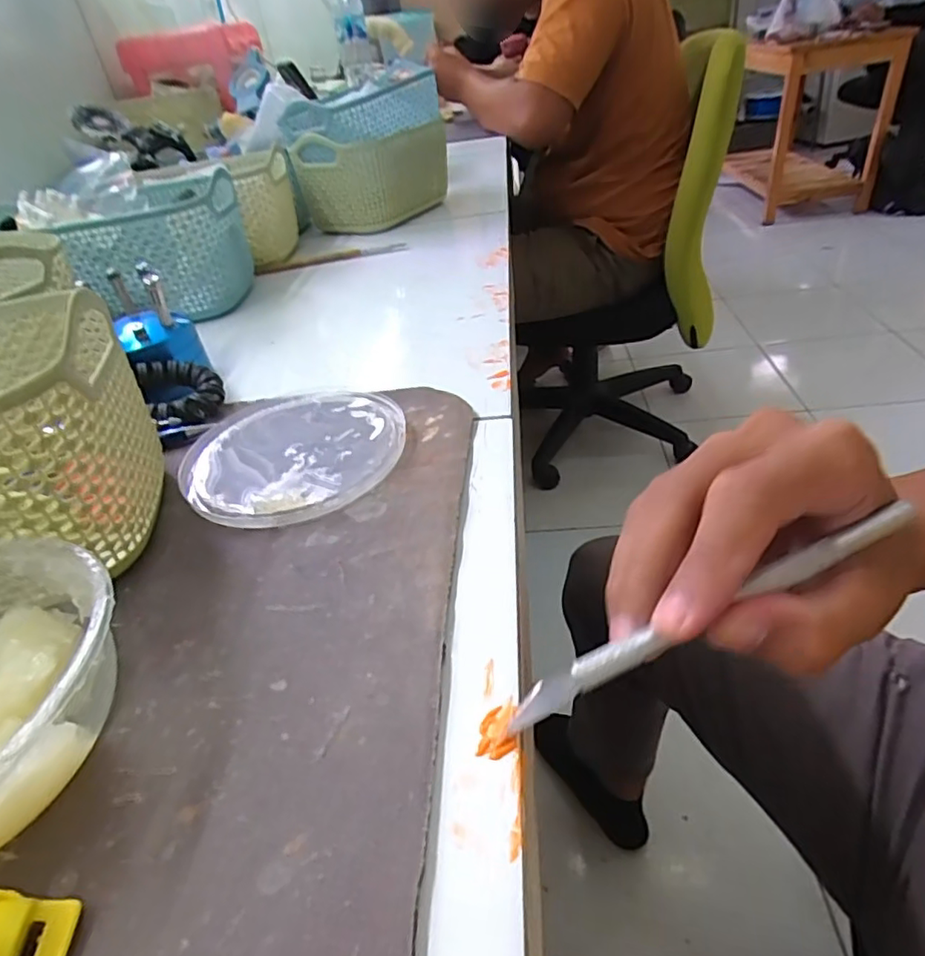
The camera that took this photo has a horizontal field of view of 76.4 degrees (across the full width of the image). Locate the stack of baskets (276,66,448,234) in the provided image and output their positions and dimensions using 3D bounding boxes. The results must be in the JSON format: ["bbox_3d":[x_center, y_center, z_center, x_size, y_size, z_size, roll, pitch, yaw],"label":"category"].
[{"bbox_3d":[-0.102,-0.342,0.626,0.115,0.117,0.157,15,43,29],"label":"stack of baskets"}]

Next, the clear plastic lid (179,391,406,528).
[{"bbox_3d":[-0.081,-0.013,0.280,0.102,0.006,0.099,-5,37,4],"label":"clear plastic lid"}]

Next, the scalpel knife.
[{"bbox_3d":[0.072,0.038,0.169,0.131,0.006,0.010,-24,39,-7],"label":"scalpel knife"}]

